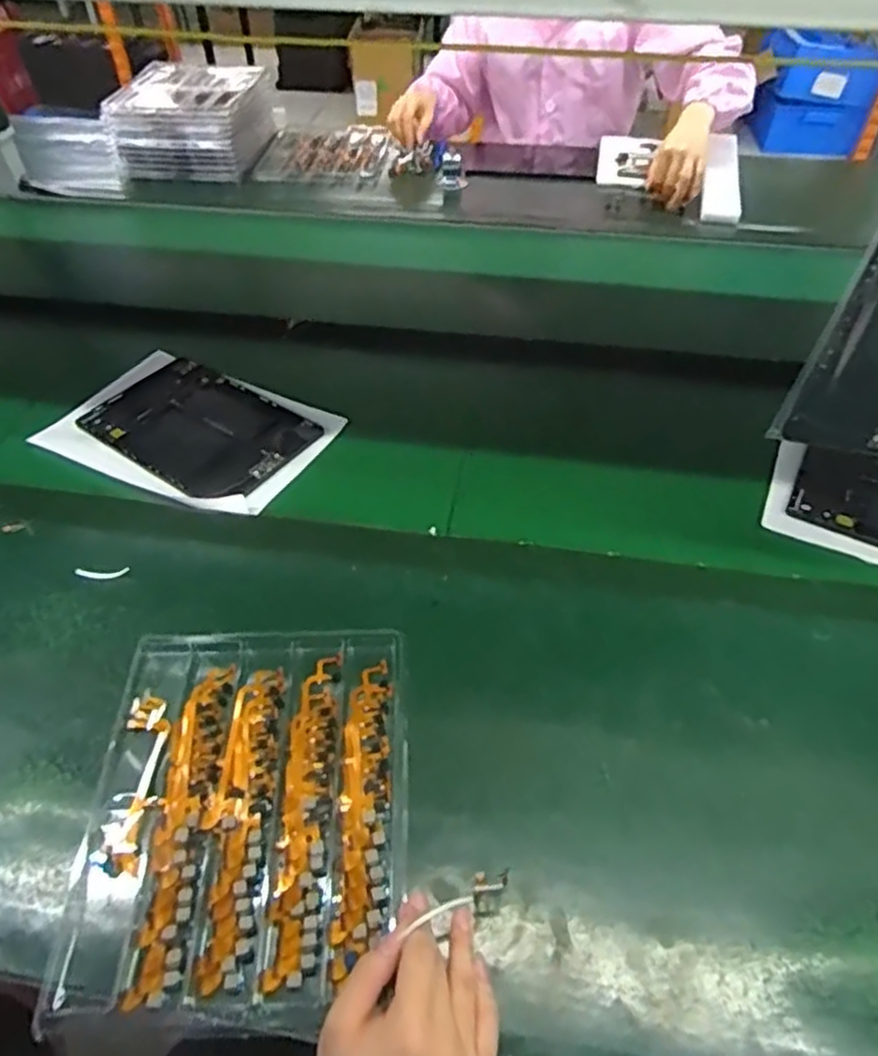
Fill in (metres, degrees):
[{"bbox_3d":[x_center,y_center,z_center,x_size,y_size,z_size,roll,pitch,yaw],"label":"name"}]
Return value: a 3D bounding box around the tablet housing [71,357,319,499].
[{"bbox_3d":[-0.264,-0.111,0.769,0.239,0.013,0.149,28,56,25],"label":"tablet housing"}]

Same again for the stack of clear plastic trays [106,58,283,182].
[{"bbox_3d":[-0.431,-0.712,1.223,0.242,0.120,0.216,8,48,5],"label":"stack of clear plastic trays"}]

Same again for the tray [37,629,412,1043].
[{"bbox_3d":[-0.136,0.199,0.508,0.226,0.033,0.263,0,47,-2],"label":"tray"}]

